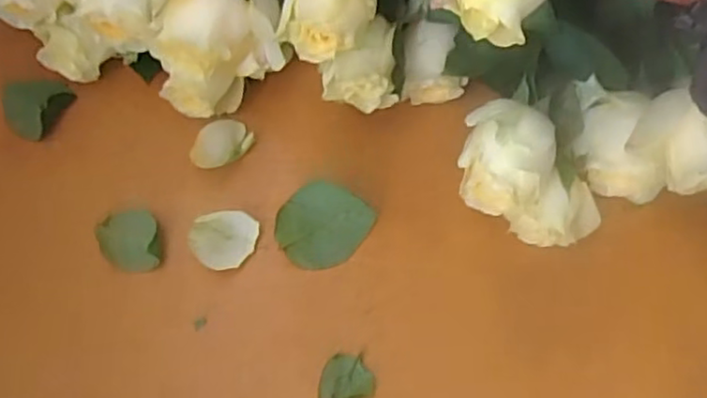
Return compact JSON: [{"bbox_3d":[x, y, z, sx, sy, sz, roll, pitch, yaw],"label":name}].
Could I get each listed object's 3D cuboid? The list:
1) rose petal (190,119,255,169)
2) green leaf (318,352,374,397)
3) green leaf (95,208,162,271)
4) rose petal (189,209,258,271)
[{"bbox_3d":[-0.075,-0.031,0.372,0.035,0.004,0.025,-34,72,-13],"label":"rose petal"},{"bbox_3d":[-0.005,0.089,0.325,0.028,0.004,0.024,-15,68,-6],"label":"green leaf"},{"bbox_3d":[-0.119,0.021,0.350,0.031,0.008,0.035,-11,68,-4],"label":"green leaf"},{"bbox_3d":[-0.069,0.022,0.348,0.035,0.012,0.029,1,68,0],"label":"rose petal"}]

